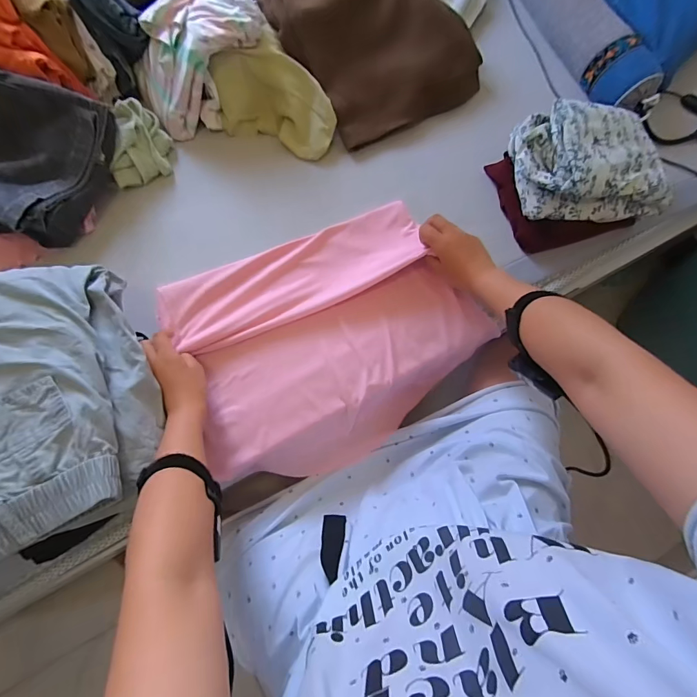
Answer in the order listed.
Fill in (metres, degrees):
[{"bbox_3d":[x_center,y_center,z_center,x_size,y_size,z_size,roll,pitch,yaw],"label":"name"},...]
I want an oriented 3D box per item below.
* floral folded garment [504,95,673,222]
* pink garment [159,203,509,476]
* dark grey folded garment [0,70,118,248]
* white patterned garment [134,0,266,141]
[{"bbox_3d":[0.348,-0.264,0.567,0.212,0.092,0.152,-10,77,-4],"label":"floral folded garment"},{"bbox_3d":[-0.021,-0.011,0.611,0.435,0.087,0.333,-23,78,-7],"label":"pink garment"},{"bbox_3d":[-0.484,-0.282,0.583,0.180,0.117,0.218,23,77,4],"label":"dark grey folded garment"},{"bbox_3d":[-0.249,-0.483,0.639,0.211,0.123,0.155,-42,81,-10],"label":"white patterned garment"}]

